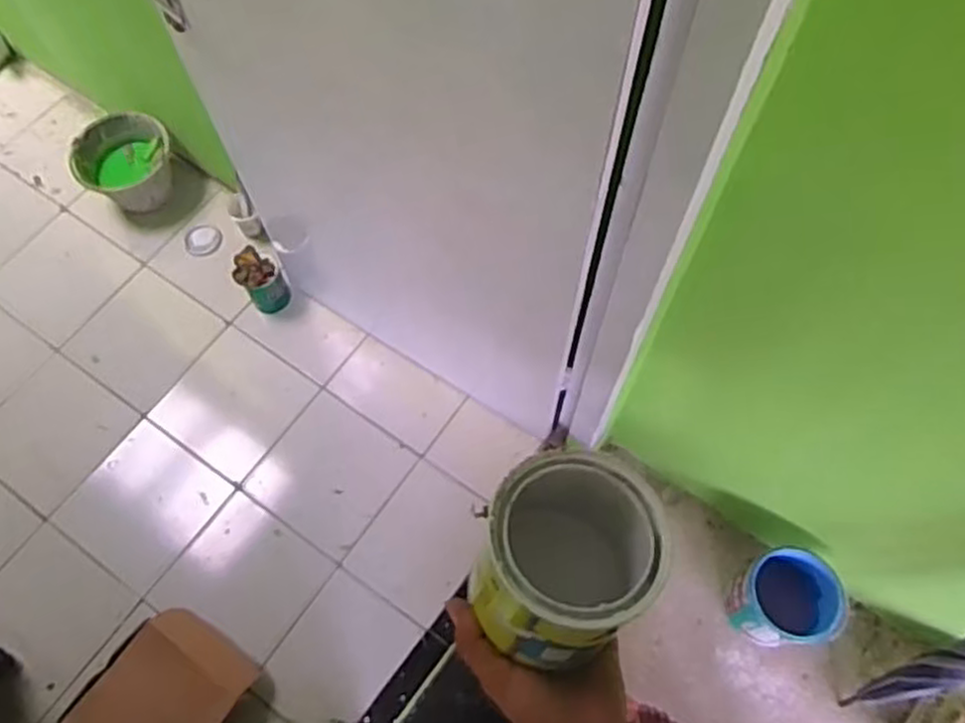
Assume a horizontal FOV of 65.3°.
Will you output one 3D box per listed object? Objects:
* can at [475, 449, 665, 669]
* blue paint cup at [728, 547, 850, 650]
[{"bbox_3d":[0.053,0.123,0.467,0.100,0.100,0.117,19,69,9],"label":"can"},{"bbox_3d":[0.645,0.507,1.609,0.191,0.185,0.186,0,68,1],"label":"blue paint cup"}]

